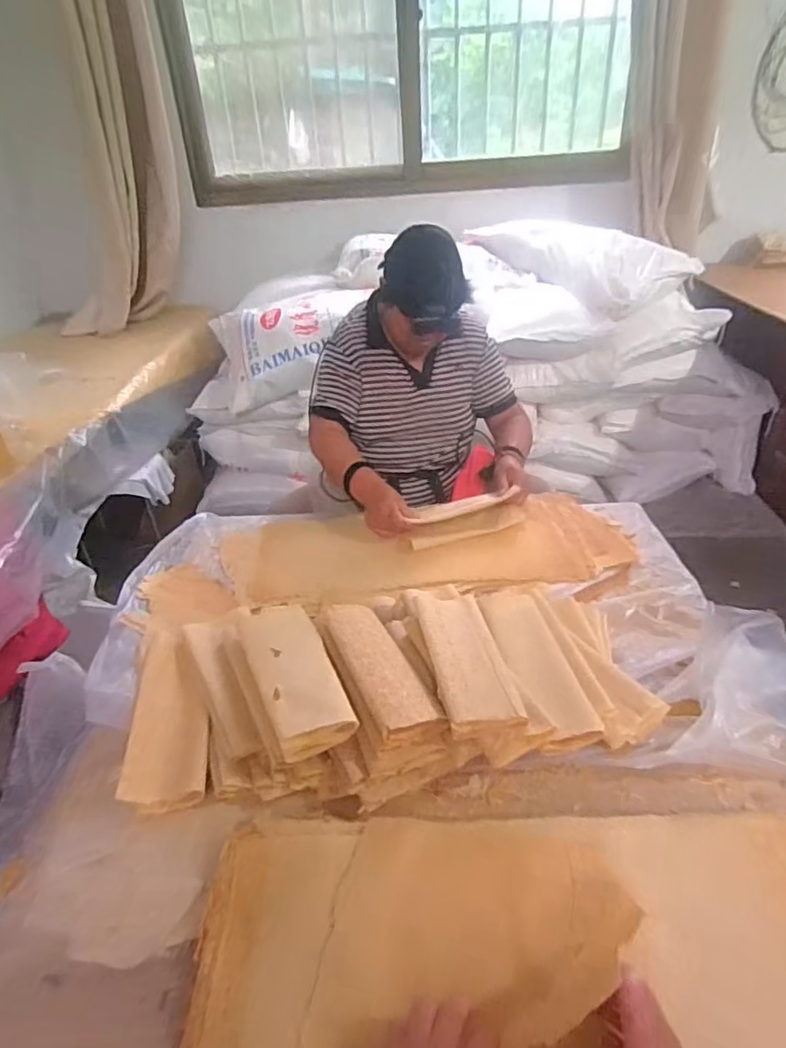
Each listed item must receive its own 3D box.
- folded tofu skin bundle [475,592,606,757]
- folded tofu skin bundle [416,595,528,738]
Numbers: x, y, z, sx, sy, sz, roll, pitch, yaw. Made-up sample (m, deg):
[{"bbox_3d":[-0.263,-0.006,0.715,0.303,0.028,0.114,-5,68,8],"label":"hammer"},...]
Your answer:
[{"bbox_3d":[0.205,0.198,0.858,0.098,0.039,0.277,-8,34,-7],"label":"folded tofu skin bundle"},{"bbox_3d":[0.102,0.184,0.830,0.098,0.024,0.247,-7,33,-4],"label":"folded tofu skin bundle"}]

